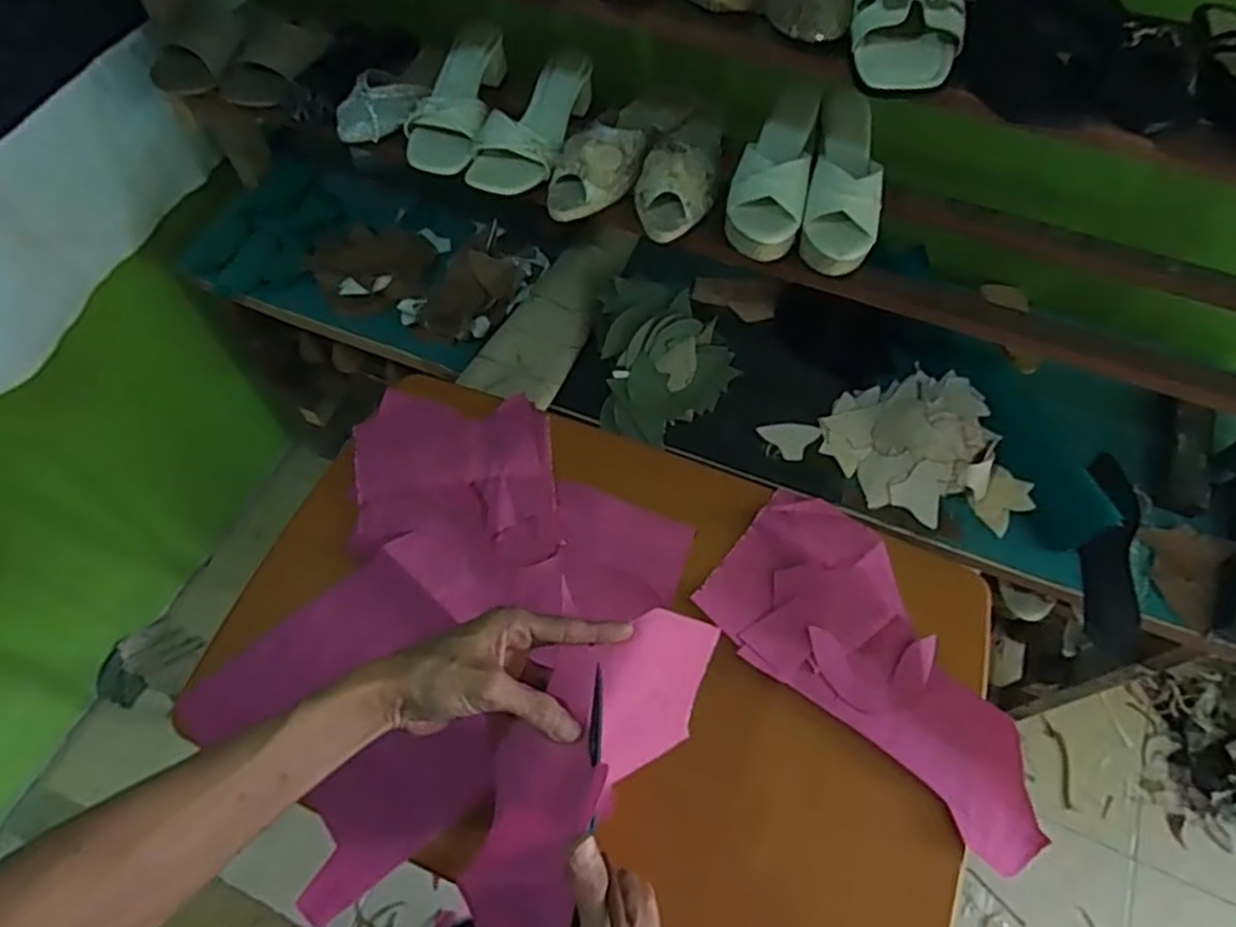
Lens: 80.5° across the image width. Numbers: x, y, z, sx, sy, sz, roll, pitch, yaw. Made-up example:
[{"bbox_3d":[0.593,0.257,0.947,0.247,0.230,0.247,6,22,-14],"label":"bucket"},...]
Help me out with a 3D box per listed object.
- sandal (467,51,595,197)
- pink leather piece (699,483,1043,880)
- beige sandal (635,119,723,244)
[{"bbox_3d":[-0.100,-0.426,0.894,0.108,0.066,0.227,12,61,5],"label":"sandal"},{"bbox_3d":[0.280,0.200,0.758,0.382,0.021,0.197,39,67,19],"label":"pink leather piece"},{"bbox_3d":[0.075,-0.355,0.851,0.094,0.063,0.208,8,61,3],"label":"beige sandal"}]

